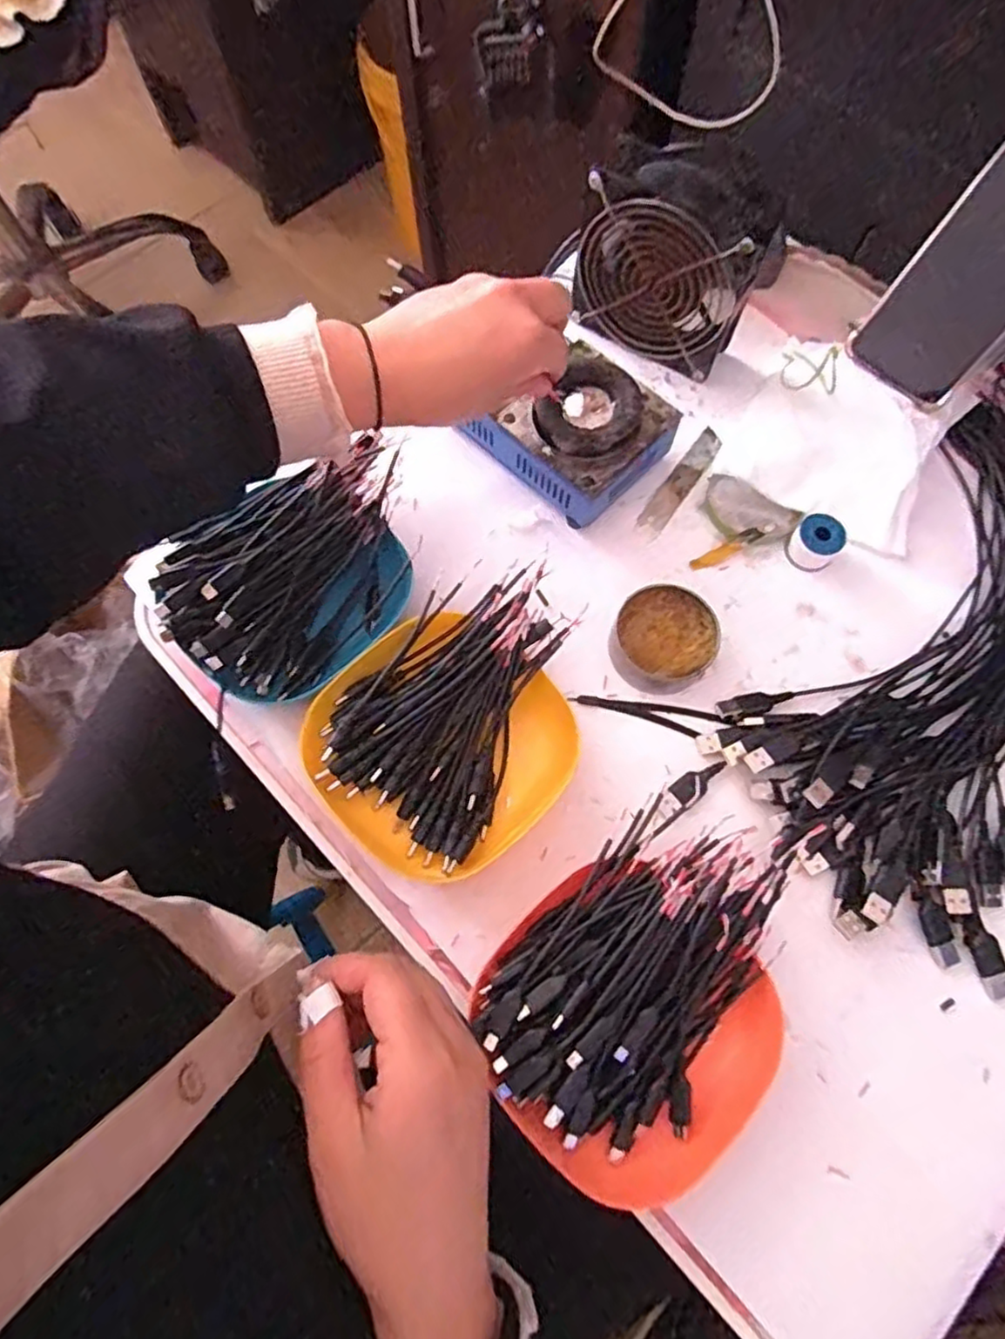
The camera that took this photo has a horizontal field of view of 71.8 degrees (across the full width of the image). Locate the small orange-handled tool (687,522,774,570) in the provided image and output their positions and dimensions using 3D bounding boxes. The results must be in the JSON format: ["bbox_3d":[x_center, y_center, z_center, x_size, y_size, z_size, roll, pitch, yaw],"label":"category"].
[{"bbox_3d":[0.154,-0.082,0.465,0.059,0.010,0.010,-28,69,5],"label":"small orange-handled tool"}]

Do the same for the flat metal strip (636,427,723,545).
[{"bbox_3d":[0.126,-0.131,0.490,0.018,0.004,0.101,36,75,7],"label":"flat metal strip"}]

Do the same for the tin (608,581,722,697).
[{"bbox_3d":[0.101,-0.019,0.437,0.060,0.029,0.060,0,71,1],"label":"tin"}]

